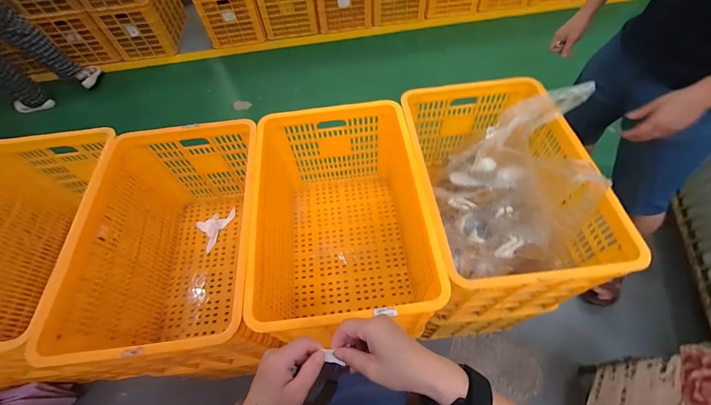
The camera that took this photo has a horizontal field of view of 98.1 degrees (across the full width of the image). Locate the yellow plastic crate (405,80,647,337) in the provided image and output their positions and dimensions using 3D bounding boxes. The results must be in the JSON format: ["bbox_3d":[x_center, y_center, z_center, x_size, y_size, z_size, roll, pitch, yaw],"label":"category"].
[{"bbox_3d":[0.372,-0.017,0.914,0.405,0.372,0.607,-7,59,0],"label":"yellow plastic crate"}]

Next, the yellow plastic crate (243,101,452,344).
[{"bbox_3d":[-0.045,0.061,0.917,0.462,0.375,0.603,-7,59,0],"label":"yellow plastic crate"}]

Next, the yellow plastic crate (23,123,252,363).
[{"bbox_3d":[-0.458,0.116,0.910,0.422,0.387,0.621,-8,59,0],"label":"yellow plastic crate"}]

